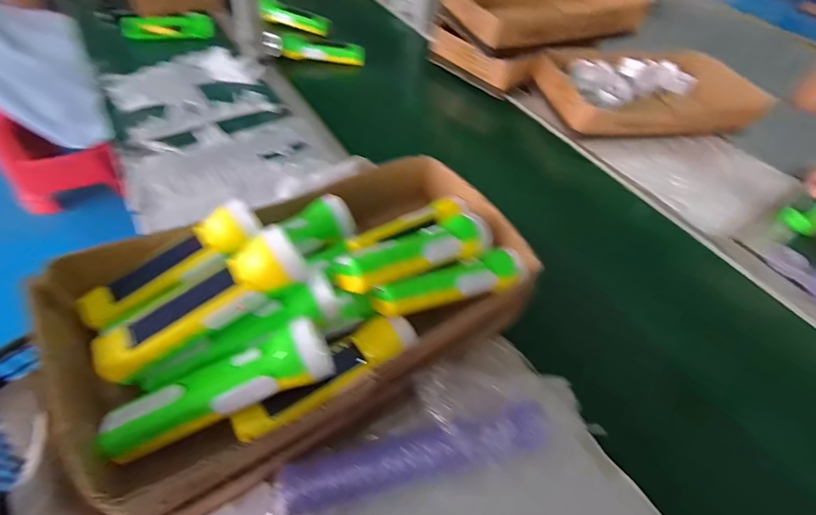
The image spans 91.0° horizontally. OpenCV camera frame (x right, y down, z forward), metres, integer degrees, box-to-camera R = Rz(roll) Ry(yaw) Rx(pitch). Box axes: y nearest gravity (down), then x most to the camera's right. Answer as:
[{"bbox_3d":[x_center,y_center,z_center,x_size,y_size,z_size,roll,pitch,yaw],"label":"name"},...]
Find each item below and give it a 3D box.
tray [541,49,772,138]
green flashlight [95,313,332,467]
[{"bbox_3d":[0.524,-0.353,0.855,0.480,0.095,0.222,-8,52,-10],"label":"tray"},{"bbox_3d":[-0.142,0.095,0.304,0.162,0.041,0.043,-19,55,-18],"label":"green flashlight"}]

